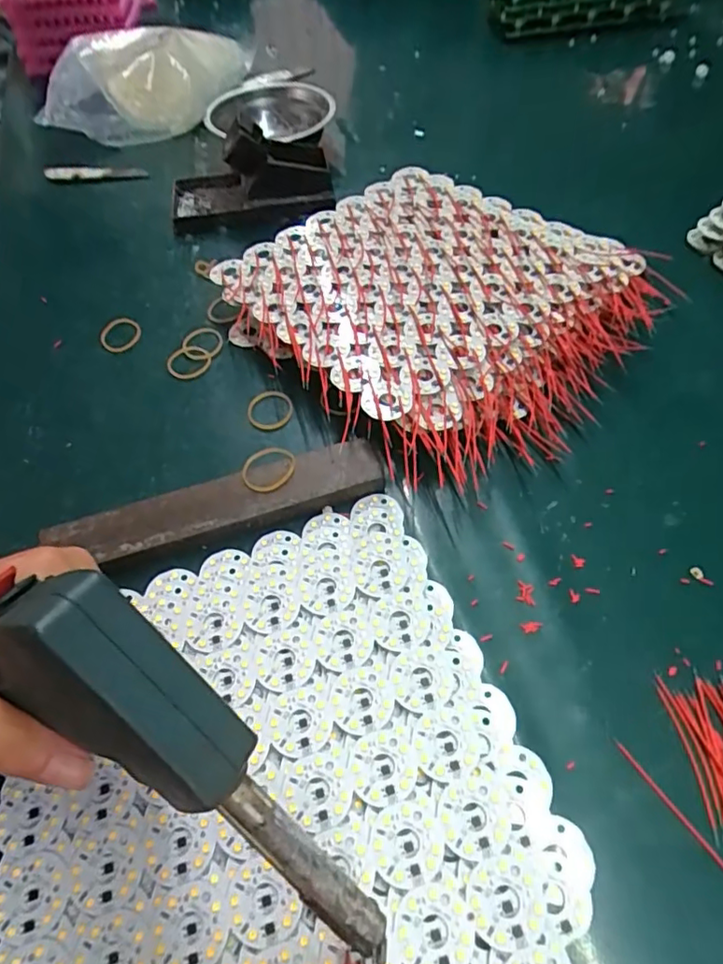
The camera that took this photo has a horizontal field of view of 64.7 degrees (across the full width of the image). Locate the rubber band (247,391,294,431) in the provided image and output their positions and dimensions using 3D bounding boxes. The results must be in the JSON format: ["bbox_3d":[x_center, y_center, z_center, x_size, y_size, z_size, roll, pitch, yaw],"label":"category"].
[{"bbox_3d":[-0.063,-0.049,0.391,0.031,0.006,0.032,-2,54,2],"label":"rubber band"}]

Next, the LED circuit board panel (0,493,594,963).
[{"bbox_3d":[-0.044,0.135,0.261,0.235,0.011,0.237,-20,55,-11],"label":"LED circuit board panel"}]

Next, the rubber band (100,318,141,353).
[{"bbox_3d":[-0.187,-0.114,0.443,0.030,0.004,0.033,0,66,0],"label":"rubber band"}]

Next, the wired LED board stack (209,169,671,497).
[{"bbox_3d":[0.065,-0.138,0.426,0.270,0.044,0.274,-33,59,-19],"label":"wired LED board stack"}]

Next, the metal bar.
[{"bbox_3d":[-0.082,0.015,0.339,0.190,0.013,0.035,-17,55,-9],"label":"metal bar"}]

